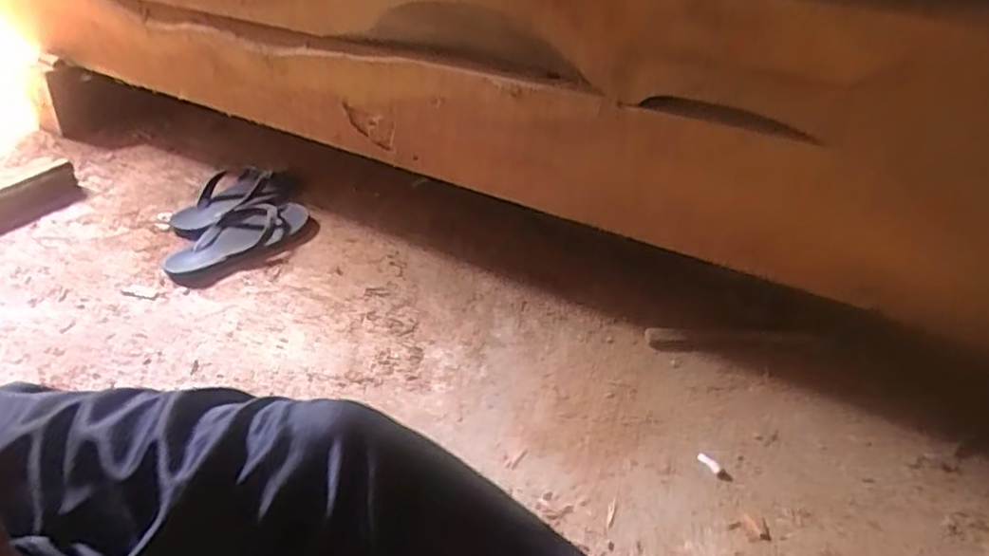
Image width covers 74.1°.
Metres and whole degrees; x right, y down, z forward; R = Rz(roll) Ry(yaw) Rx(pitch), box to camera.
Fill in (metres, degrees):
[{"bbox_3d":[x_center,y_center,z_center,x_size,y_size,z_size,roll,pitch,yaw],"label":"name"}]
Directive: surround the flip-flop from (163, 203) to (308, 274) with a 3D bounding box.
[{"bbox_3d":[-0.426,-0.076,1.068,0.101,0.035,0.229,27,41,34],"label":"flip-flop"}]

